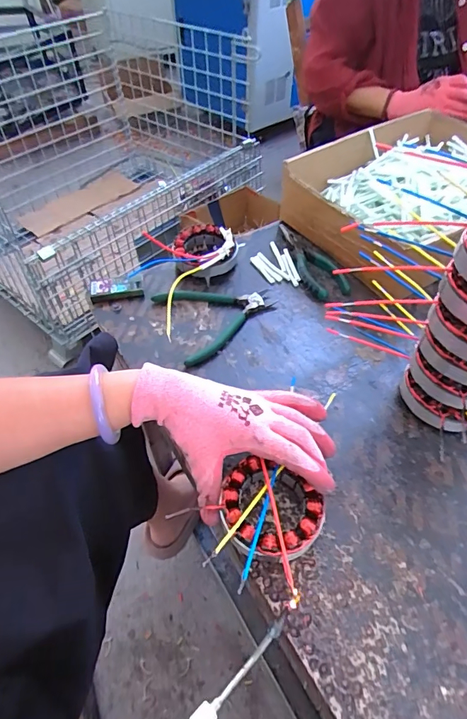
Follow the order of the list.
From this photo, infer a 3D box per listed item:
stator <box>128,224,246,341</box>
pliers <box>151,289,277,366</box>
[{"bbox_3d":[-0.068,-0.134,0.569,0.114,0.049,0.162,25,55,20],"label":"stator"},{"bbox_3d":[-0.016,-0.061,0.534,0.137,0.015,0.113,-21,53,-16],"label":"pliers"}]

